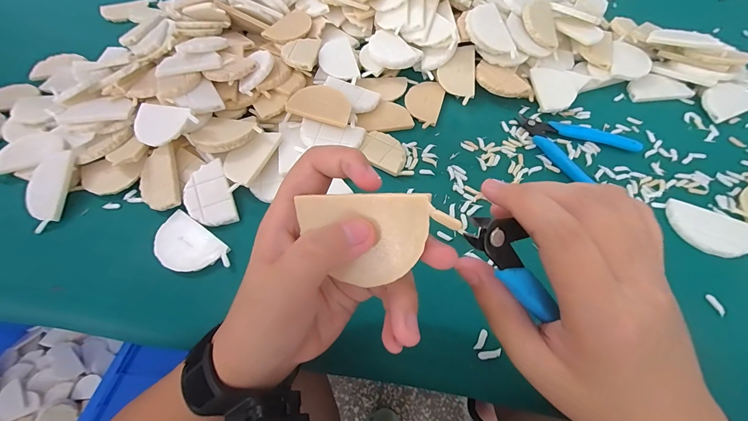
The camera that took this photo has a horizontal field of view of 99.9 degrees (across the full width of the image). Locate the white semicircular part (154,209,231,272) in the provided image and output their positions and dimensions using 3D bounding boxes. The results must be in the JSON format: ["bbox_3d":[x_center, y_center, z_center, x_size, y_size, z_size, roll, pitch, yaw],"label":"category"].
[{"bbox_3d":[-0.164,0.032,0.278,0.076,0.005,0.042,31,65,17],"label":"white semicircular part"}]

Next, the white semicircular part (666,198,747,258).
[{"bbox_3d":[0.306,0.017,0.285,0.069,0.004,0.050,28,64,16],"label":"white semicircular part"}]

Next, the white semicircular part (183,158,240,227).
[{"bbox_3d":[-0.158,-0.014,0.299,0.042,0.010,0.066,-25,63,-13],"label":"white semicircular part"}]

